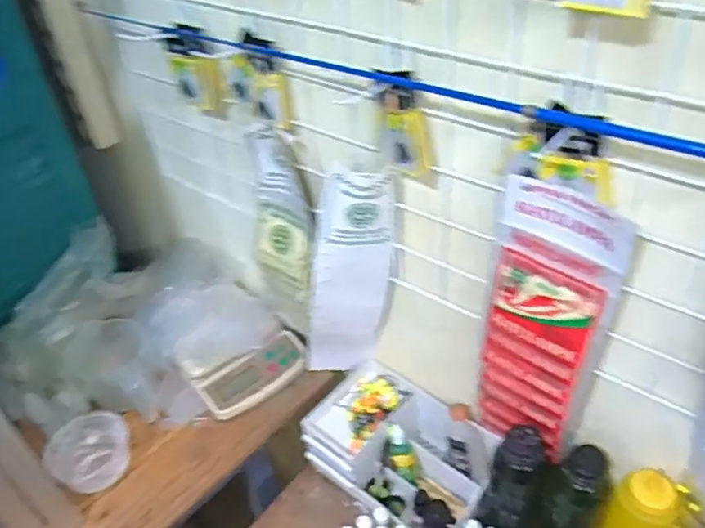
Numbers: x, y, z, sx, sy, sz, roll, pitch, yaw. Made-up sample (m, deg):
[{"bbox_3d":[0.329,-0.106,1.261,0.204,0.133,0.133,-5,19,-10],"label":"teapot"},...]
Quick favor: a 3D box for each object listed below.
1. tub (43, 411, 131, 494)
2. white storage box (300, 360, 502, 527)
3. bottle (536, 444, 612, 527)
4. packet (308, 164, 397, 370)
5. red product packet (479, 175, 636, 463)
[{"bbox_3d":[-0.338,0.243,0.786,0.098,0.052,0.095,-3,40,3],"label":"tub"},{"bbox_3d":[0.062,0.250,0.822,0.236,0.102,0.164,21,47,28],"label":"white storage box"},{"bbox_3d":[0.254,0.274,0.704,0.068,0.197,0.073,-3,40,3],"label":"bottle"},{"bbox_3d":[-0.001,0.027,0.744,0.097,0.352,0.031,-4,49,-9],"label":"packet"},{"bbox_3d":[0.188,0.071,0.603,0.112,0.336,0.028,21,47,28],"label":"red product packet"}]

